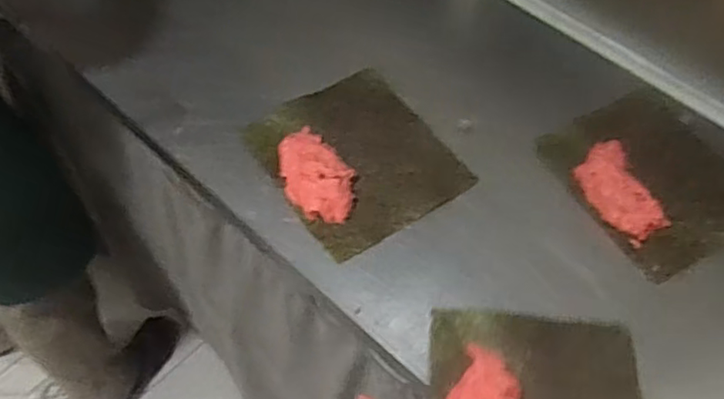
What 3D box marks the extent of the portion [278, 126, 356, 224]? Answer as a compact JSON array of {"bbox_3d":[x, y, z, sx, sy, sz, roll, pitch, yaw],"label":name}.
[{"bbox_3d":[-0.050,-0.029,0.626,0.062,0.031,0.115,-24,60,-19],"label":"portion"}]

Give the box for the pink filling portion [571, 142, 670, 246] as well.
[{"bbox_3d":[0.268,-0.013,0.641,0.061,0.029,0.121,-10,57,-10],"label":"pink filling portion"}]

